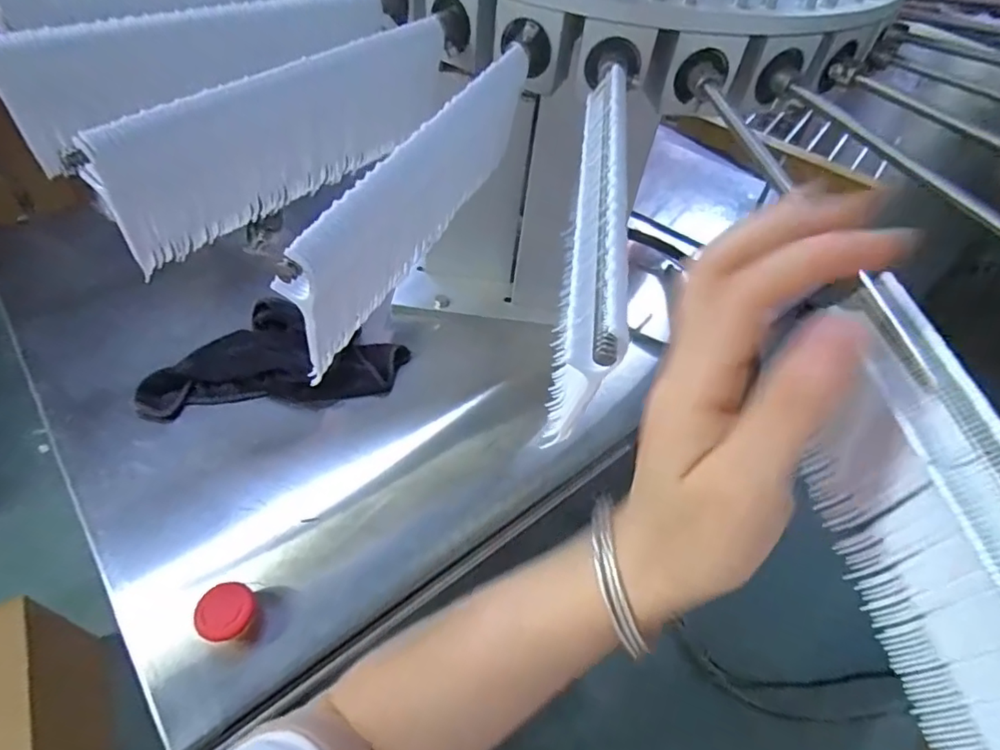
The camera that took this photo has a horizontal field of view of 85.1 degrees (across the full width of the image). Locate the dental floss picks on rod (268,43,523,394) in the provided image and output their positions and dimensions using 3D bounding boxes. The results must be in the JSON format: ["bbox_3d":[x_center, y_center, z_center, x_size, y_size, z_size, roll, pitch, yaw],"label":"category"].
[{"bbox_3d":[-0.032,-0.090,0.267,0.013,0.070,0.207,22,51,12],"label":"dental floss picks on rod"}]

